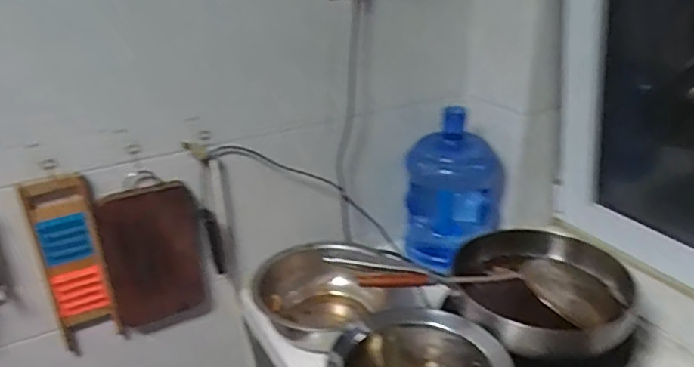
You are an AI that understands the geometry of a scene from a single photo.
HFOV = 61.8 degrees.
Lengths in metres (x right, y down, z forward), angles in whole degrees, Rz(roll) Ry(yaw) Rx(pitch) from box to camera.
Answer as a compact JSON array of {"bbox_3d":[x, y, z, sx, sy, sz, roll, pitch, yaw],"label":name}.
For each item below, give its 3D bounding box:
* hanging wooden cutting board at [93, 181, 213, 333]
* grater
[{"bbox_3d":[-0.379,0.159,1.160,0.181,0.316,0.033,-17,29,-32],"label":"hanging wooden cutting board"},{"bbox_3d":[-0.507,0.150,1.079,0.107,0.357,0.030,-16,29,-29],"label":"grater"}]

